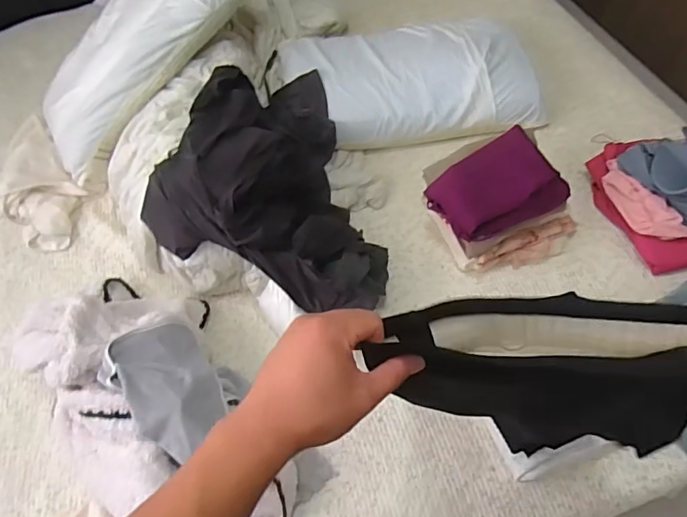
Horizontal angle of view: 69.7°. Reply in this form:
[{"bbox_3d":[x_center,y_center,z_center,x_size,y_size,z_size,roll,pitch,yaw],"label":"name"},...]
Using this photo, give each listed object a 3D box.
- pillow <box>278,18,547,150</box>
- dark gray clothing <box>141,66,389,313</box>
[{"bbox_3d":[0.173,-0.476,1.307,0.677,0.107,0.376,-6,60,1],"label":"pillow"},{"bbox_3d":[-0.127,-0.182,1.091,0.468,0.240,0.626,4,60,7],"label":"dark gray clothing"}]

